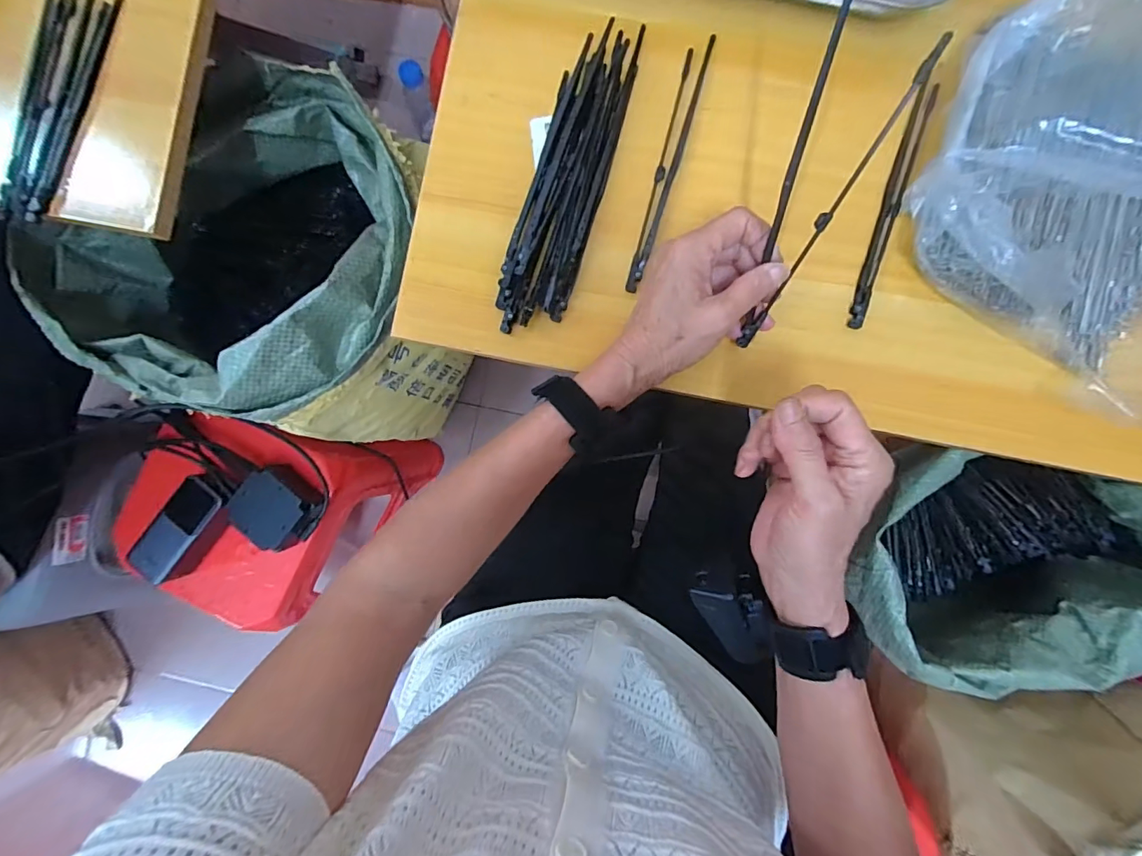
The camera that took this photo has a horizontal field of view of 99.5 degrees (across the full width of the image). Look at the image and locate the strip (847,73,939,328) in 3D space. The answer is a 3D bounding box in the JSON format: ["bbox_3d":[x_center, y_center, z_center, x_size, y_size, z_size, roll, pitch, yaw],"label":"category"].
[{"bbox_3d":[0.220,-0.154,0.333,0.014,0.006,0.174,18,91,4],"label":"strip"}]

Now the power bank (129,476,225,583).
[{"bbox_3d":[-0.464,0.120,0.574,0.054,0.029,0.129,40,92,4],"label":"power bank"}]

